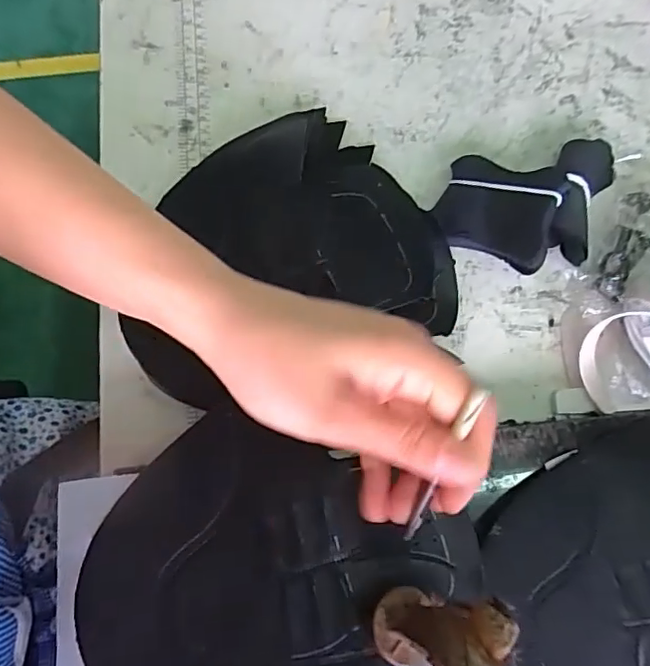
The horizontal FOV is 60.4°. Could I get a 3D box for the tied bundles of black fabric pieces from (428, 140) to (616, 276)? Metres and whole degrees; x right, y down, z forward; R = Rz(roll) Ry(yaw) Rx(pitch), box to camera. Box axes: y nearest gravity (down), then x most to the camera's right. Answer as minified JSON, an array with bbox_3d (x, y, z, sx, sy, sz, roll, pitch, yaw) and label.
[{"bbox_3d":[0.136,-0.097,0.365,0.097,0.041,0.117,31,74,7],"label":"tied bundles of black fabric pieces"}]

